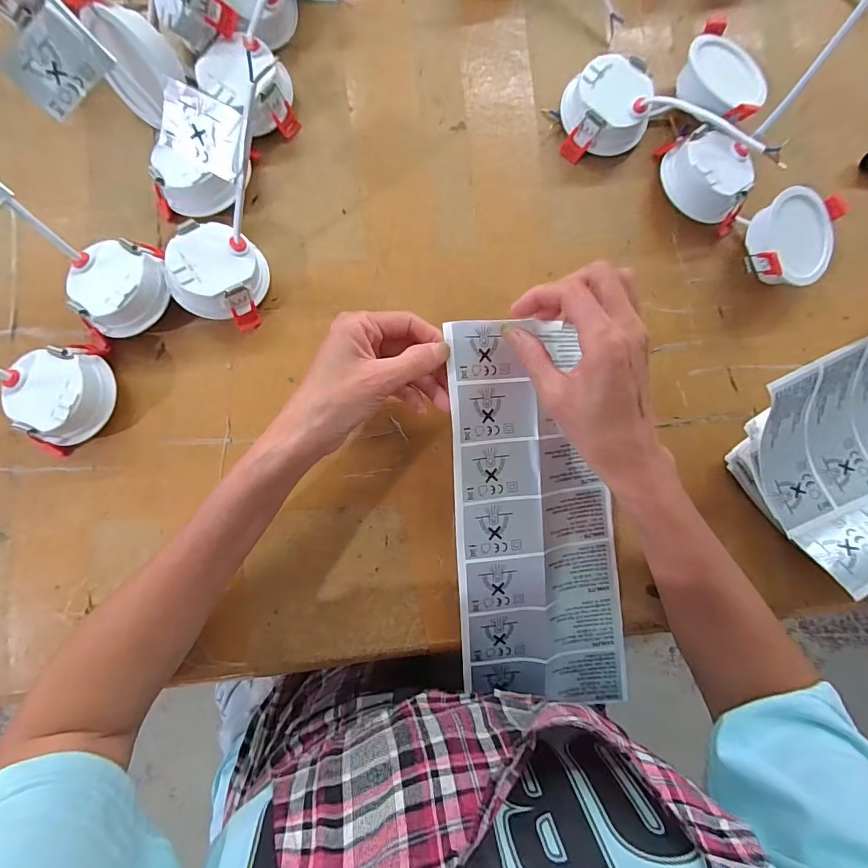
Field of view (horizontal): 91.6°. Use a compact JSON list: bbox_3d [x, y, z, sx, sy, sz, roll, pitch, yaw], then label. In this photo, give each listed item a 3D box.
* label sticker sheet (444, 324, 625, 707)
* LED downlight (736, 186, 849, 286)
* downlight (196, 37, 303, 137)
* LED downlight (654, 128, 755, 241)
[{"bbox_3d":[0.077,0.062,0.312,0.122,0.014,0.281,-5,96,-12],"label":"label sticker sheet"},{"bbox_3d":[0.280,-0.153,0.334,0.074,0.037,0.072,2,94,-14],"label":"LED downlight"},{"bbox_3d":[-0.144,-0.267,0.330,0.063,0.033,0.058,0,86,-2],"label":"downlight"},{"bbox_3d":[0.217,-0.205,0.337,0.068,0.035,0.061,13,86,-1],"label":"LED downlight"}]

